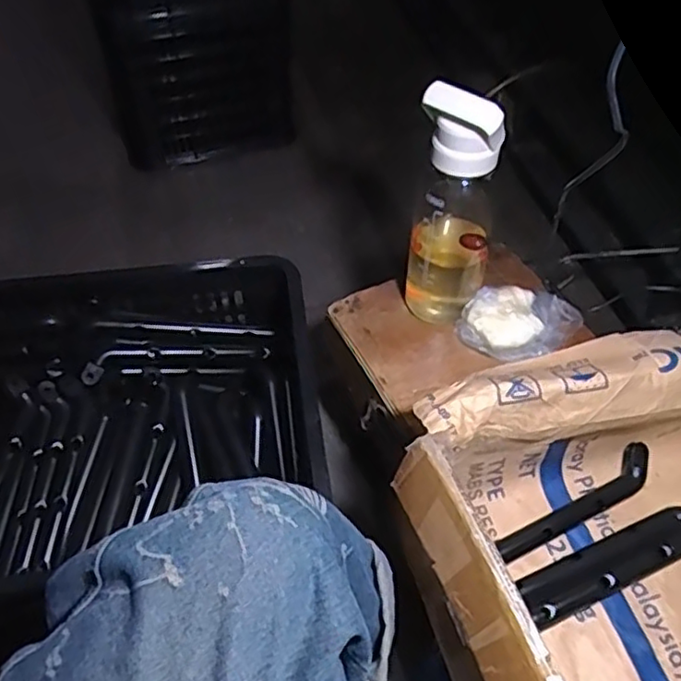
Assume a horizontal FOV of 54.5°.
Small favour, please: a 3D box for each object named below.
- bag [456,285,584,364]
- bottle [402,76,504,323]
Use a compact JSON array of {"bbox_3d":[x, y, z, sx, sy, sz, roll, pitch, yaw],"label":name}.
[{"bbox_3d":[0.212,-0.022,0.770,0.148,0.044,0.092,2,52,2],"label":"bag"},{"bbox_3d":[0.122,-0.128,0.716,0.091,0.296,0.070,14,54,11],"label":"bottle"}]

